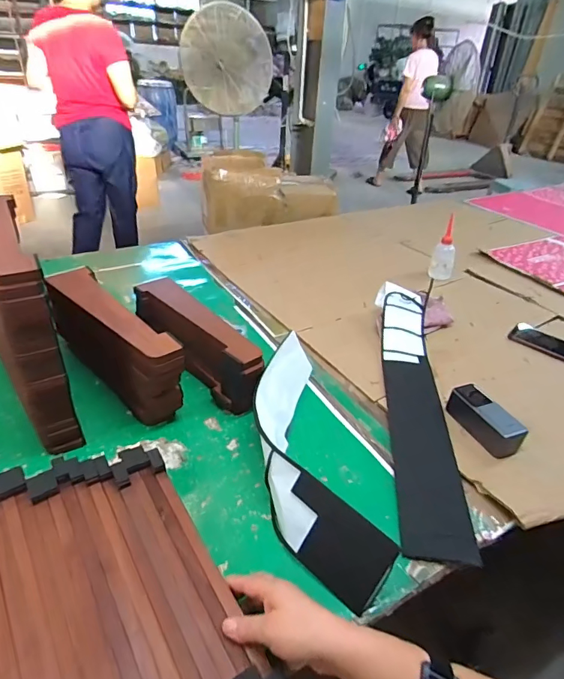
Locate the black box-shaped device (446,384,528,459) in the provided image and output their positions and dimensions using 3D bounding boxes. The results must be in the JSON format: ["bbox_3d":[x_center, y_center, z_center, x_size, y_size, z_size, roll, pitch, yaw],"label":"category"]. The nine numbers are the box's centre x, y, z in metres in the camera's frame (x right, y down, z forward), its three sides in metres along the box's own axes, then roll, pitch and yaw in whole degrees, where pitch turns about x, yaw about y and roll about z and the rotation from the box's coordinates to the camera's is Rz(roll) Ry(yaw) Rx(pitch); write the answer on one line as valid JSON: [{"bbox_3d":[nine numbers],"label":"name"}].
[{"bbox_3d":[0.348,0.136,0.751,0.054,0.055,0.132,-8,36,-18],"label":"black box-shaped device"}]

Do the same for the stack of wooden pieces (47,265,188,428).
[{"bbox_3d":[-0.289,0.021,0.769,0.076,0.180,0.344,-26,44,-37],"label":"stack of wooden pieces"}]

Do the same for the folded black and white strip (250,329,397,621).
[{"bbox_3d":[0.030,0.160,0.663,0.121,0.089,0.430,-3,34,-11],"label":"folded black and white strip"}]

